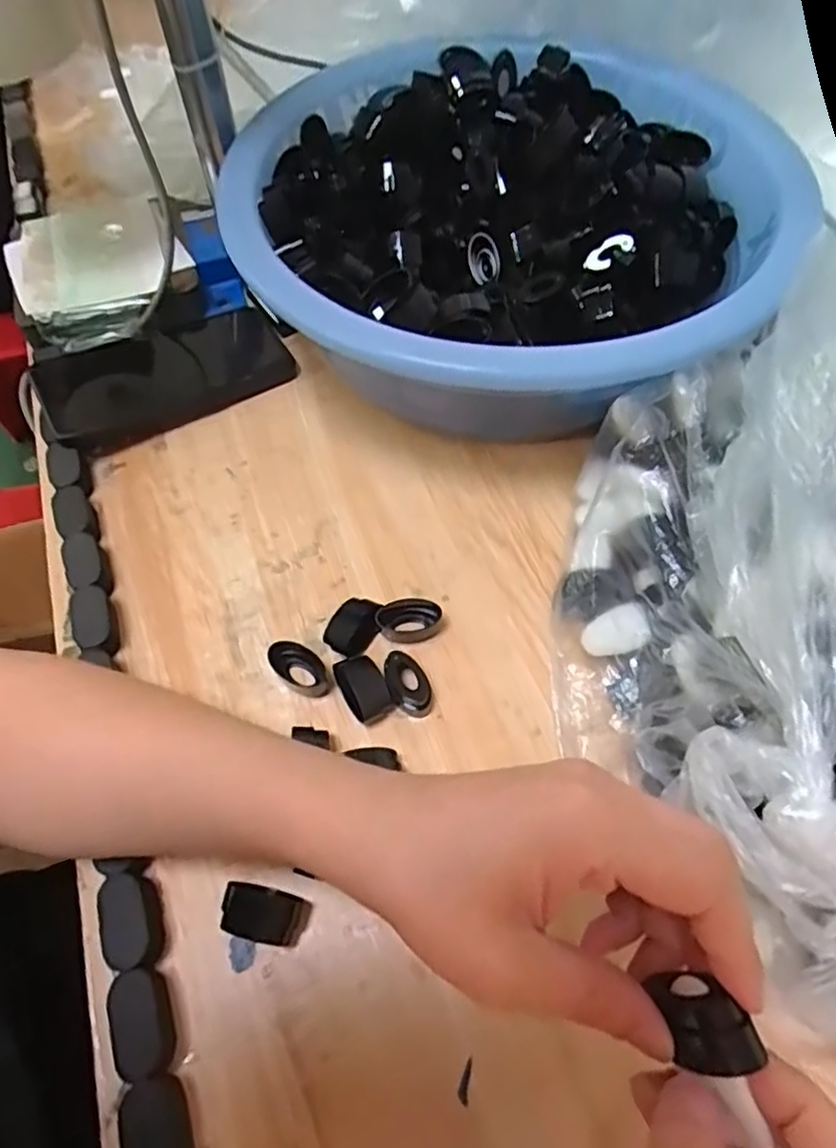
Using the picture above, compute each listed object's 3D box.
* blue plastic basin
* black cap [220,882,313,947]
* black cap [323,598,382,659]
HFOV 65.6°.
[{"bbox_3d":[0.054,-0.240,0.444,0.323,0.111,0.364,-22,62,-11],"label":"blue plastic basin"},{"bbox_3d":[-0.066,0.147,0.279,0.036,0.013,0.020,9,61,7],"label":"black cap"},{"bbox_3d":[-0.034,0.029,0.348,0.023,0.018,0.032,32,66,18],"label":"black cap"}]

